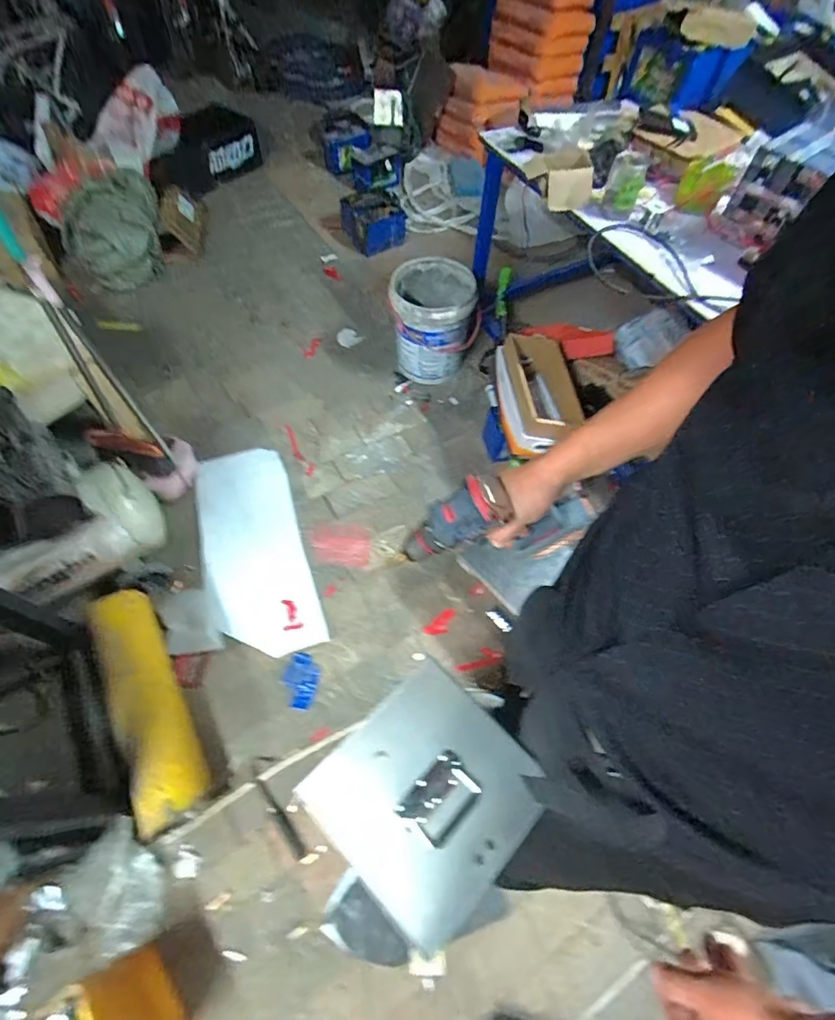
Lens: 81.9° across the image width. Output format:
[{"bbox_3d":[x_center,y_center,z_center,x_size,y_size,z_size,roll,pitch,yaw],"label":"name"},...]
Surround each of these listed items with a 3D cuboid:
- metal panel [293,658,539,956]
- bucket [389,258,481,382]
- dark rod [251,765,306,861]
[{"bbox_3d":[0.014,0.378,0.650,0.250,0.024,0.248,-39,69,-23],"label":"metal panel"},{"bbox_3d":[0.066,-0.707,1.810,0.321,0.338,0.330,2,59,-3],"label":"bucket"},{"bbox_3d":[-0.347,0.737,1.177,0.025,0.016,0.235,-33,67,-21],"label":"dark rod"}]

